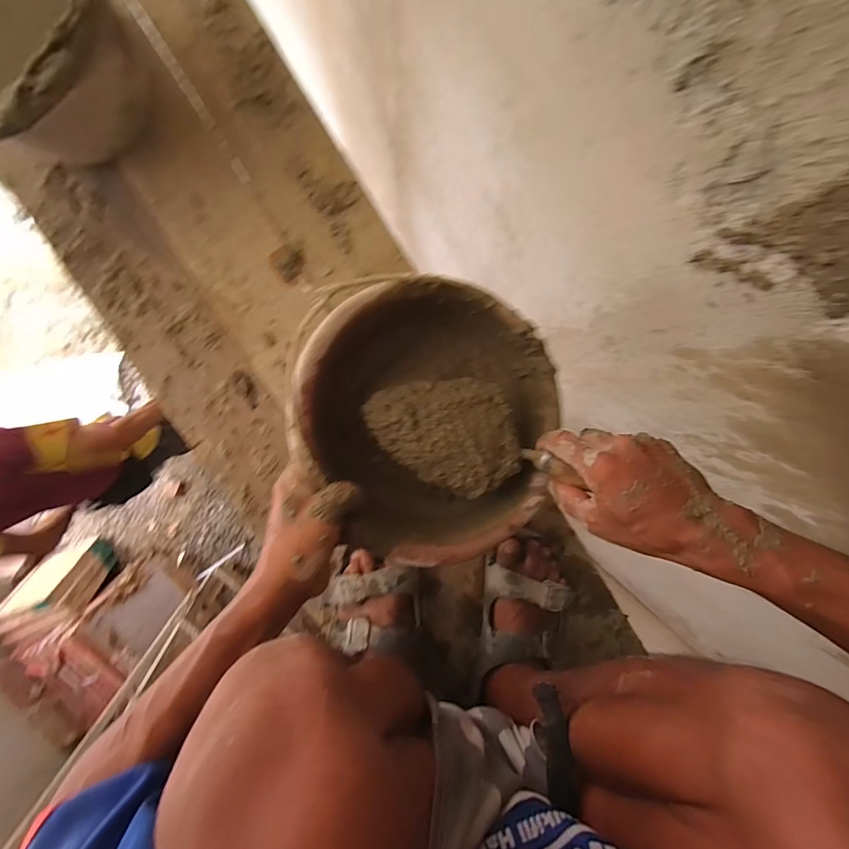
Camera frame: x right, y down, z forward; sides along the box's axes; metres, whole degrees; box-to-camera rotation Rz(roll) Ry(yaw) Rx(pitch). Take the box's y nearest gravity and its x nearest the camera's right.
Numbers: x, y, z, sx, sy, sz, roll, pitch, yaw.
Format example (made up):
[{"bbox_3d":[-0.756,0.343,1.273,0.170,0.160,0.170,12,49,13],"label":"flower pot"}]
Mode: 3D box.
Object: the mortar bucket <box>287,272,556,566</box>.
[{"bbox_3d":[0.002,-0.002,0.413,0.245,0.114,0.245,0,91,-13],"label":"mortar bucket"}]

